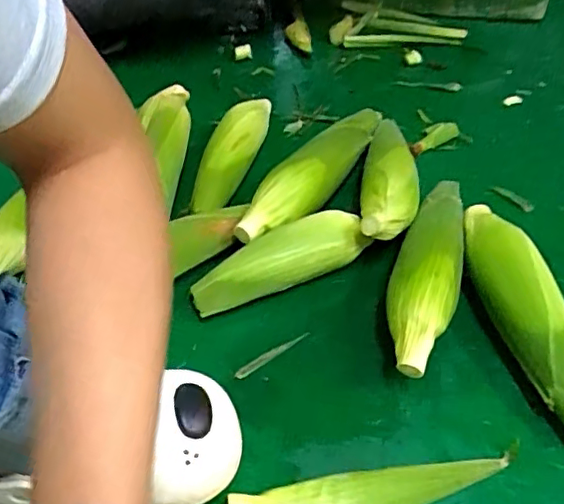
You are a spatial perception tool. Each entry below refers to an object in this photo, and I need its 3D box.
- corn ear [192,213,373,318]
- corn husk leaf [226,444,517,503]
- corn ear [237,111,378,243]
[{"bbox_3d":[-0.004,0.011,0.623,0.185,0.064,0.051,-15,49,-15],"label":"corn ear"},{"bbox_3d":[0.078,0.199,0.471,0.240,0.038,0.042,-6,47,-6],"label":"corn husk leaf"},{"bbox_3d":[0.050,-0.103,0.696,0.053,0.059,0.284,26,53,21],"label":"corn ear"}]

